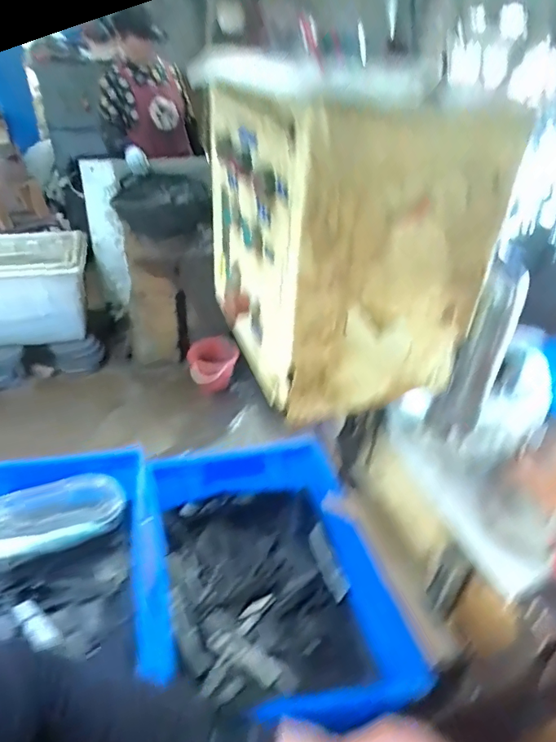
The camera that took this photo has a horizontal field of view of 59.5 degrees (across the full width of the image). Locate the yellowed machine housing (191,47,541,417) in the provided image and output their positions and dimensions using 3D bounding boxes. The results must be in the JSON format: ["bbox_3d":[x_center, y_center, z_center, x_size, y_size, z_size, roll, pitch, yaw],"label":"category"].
[{"bbox_3d":[0.053,-0.152,0.525,0.211,0.280,0.273,-12,38,-20],"label":"yellowed machine housing"}]

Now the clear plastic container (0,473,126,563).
[{"bbox_3d":[-0.345,0.216,0.744,0.206,0.049,0.104,-12,38,-19],"label":"clear plastic container"}]

